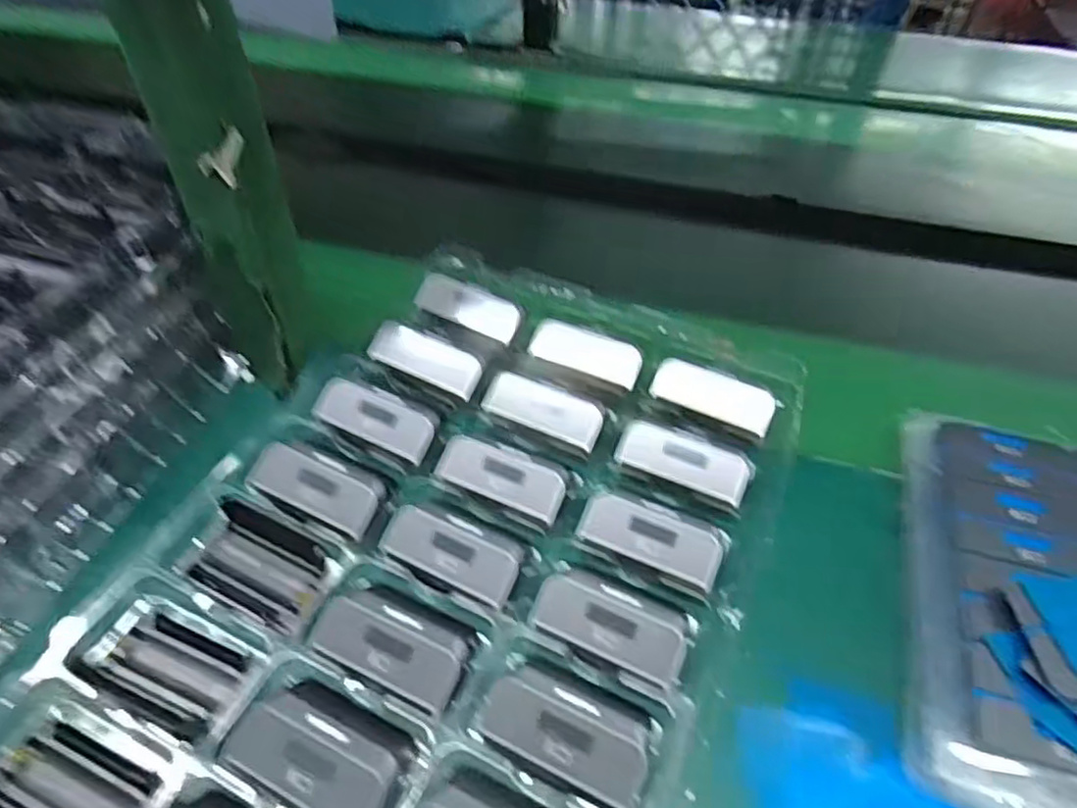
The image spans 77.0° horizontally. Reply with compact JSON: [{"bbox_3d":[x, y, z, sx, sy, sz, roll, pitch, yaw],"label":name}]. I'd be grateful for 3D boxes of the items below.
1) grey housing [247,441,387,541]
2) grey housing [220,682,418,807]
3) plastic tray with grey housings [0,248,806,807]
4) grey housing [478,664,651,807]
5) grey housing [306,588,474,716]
[{"bbox_3d":[-0.127,0.047,0.392,0.079,0.010,0.039,23,63,13],"label":"grey housing"},{"bbox_3d":[-0.096,0.152,0.298,0.081,0.017,0.044,20,48,17],"label":"grey housing"},{"bbox_3d":[-0.057,0.097,0.356,0.306,0.034,0.489,19,48,17],"label":"plastic tray with grey housings"},{"bbox_3d":[0.012,0.148,0.305,0.077,0.015,0.039,20,72,21],"label":"grey housing"},{"bbox_3d":[-0.072,0.116,0.334,0.081,0.015,0.040,21,49,18],"label":"grey housing"}]

